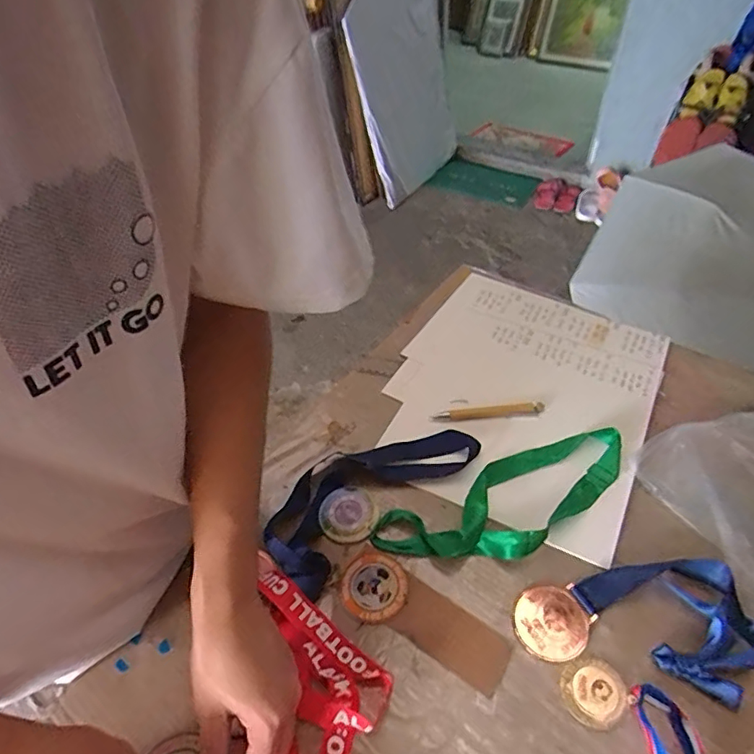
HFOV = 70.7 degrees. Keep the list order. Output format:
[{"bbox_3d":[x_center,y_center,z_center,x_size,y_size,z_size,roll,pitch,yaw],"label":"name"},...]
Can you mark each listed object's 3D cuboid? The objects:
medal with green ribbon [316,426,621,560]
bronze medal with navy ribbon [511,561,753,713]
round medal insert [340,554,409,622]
[{"bbox_3d":[0.108,0.127,0.530,0.319,0.027,0.113,-11,47,-7],"label":"medal with green ribbon"},{"bbox_3d":[0.214,0.208,0.443,0.187,0.030,0.105,-1,47,2],"label":"bronze medal with navy ribbon"},{"bbox_3d":[-0.002,0.194,0.490,0.058,0.006,0.058,-2,47,2],"label":"round medal insert"}]

